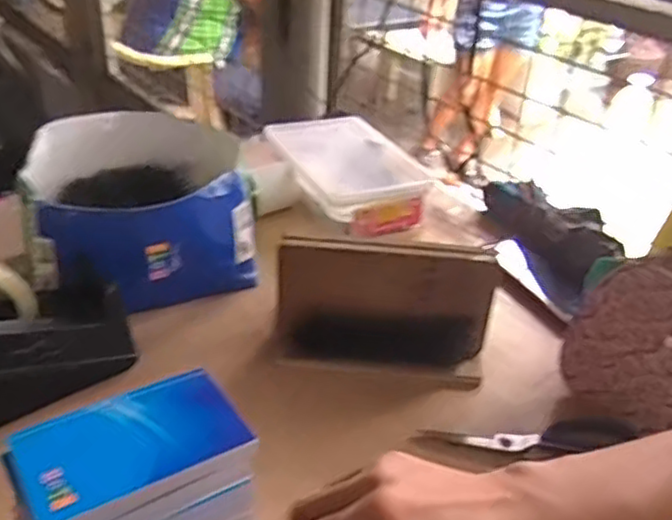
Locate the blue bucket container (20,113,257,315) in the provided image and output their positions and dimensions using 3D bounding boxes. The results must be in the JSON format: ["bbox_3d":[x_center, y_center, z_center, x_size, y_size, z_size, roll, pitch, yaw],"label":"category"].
[{"bbox_3d":[-0.215,-0.060,0.760,0.213,0.120,0.235,-11,35,-22],"label":"blue bucket container"}]

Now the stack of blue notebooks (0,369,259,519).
[{"bbox_3d":[-0.130,0.161,0.457,0.145,0.109,0.103,-16,37,-28],"label":"stack of blue notebooks"}]

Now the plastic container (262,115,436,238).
[{"bbox_3d":[0.013,-0.122,0.957,0.161,0.060,0.248,-12,35,-23],"label":"plastic container"}]

